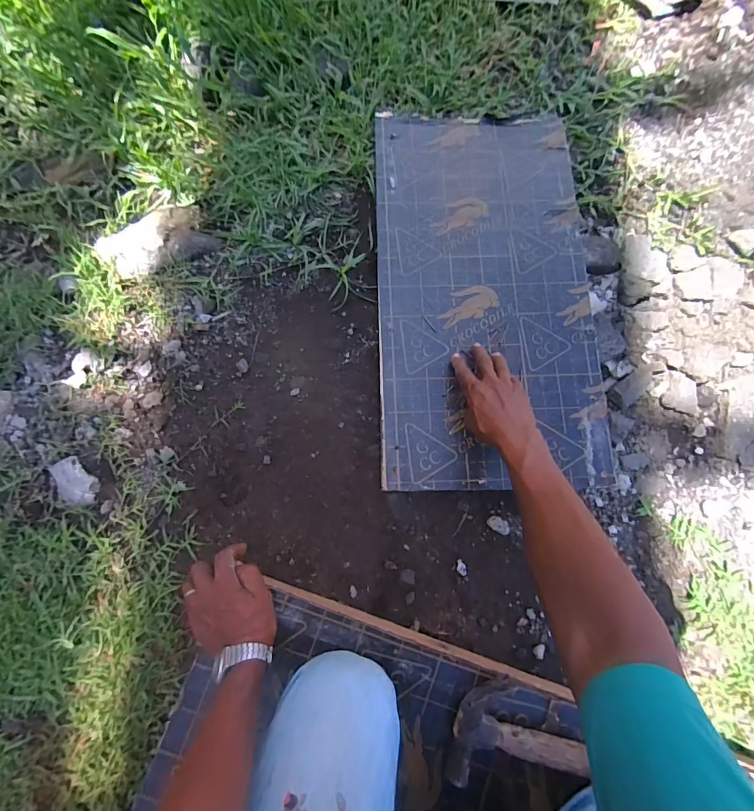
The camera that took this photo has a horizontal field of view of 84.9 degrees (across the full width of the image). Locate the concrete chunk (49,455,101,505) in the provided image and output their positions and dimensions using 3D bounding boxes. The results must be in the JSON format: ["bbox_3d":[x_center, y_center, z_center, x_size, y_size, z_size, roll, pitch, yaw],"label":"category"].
[{"bbox_3d":[-0.442,0.113,0.604,0.045,0.017,0.074,-43,86,-9],"label":"concrete chunk"}]

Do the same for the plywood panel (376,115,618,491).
[{"bbox_3d":[0.188,-0.217,0.725,0.368,0.017,0.704,-1,77,-2],"label":"plywood panel"}]

